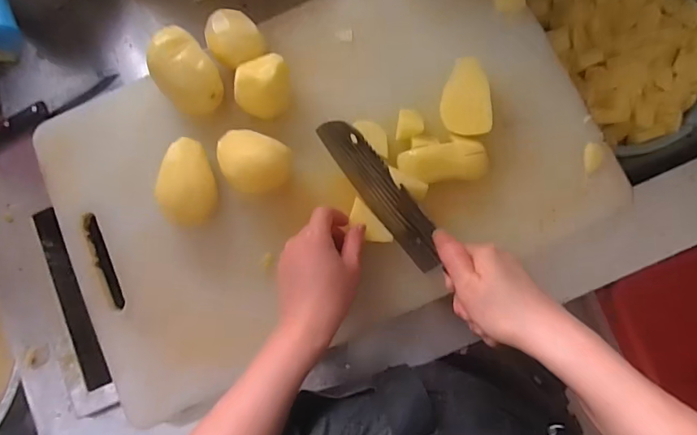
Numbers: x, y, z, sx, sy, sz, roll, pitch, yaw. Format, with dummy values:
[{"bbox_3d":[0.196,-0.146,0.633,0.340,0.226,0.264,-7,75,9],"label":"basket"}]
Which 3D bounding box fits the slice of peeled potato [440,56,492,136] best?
[{"bbox_3d":[0.114,-0.115,0.448,0.046,0.028,0.075,-1,82,4],"label":"slice of peeled potato"}]

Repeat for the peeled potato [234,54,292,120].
[{"bbox_3d":[-0.084,-0.131,0.450,0.050,0.041,0.061,1,82,4],"label":"peeled potato"}]

